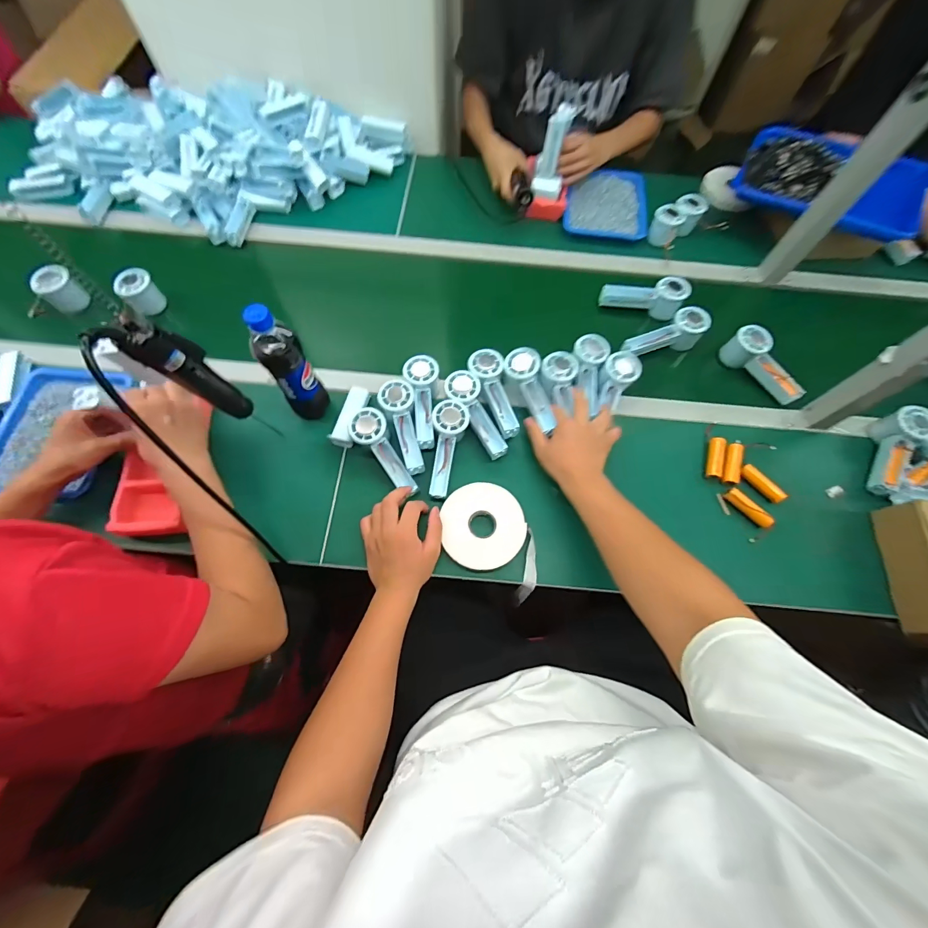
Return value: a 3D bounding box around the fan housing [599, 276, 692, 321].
[{"bbox_3d":[0.347,-0.327,0.775,0.157,0.056,0.057,13,67,3],"label":"fan housing"}]

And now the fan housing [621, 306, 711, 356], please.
[{"bbox_3d":[0.369,-0.228,0.730,0.154,0.049,0.065,-24,70,-12],"label":"fan housing"}]

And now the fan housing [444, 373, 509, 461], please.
[{"bbox_3d":[0.021,-0.081,0.653,0.053,0.028,0.155,-28,87,-13],"label":"fan housing"}]

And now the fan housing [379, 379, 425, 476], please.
[{"bbox_3d":[-0.096,-0.061,0.643,0.053,0.027,0.159,-14,84,-8],"label":"fan housing"}]

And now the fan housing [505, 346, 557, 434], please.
[{"bbox_3d":[0.113,-0.124,0.666,0.055,0.034,0.146,-20,83,-10],"label":"fan housing"}]

